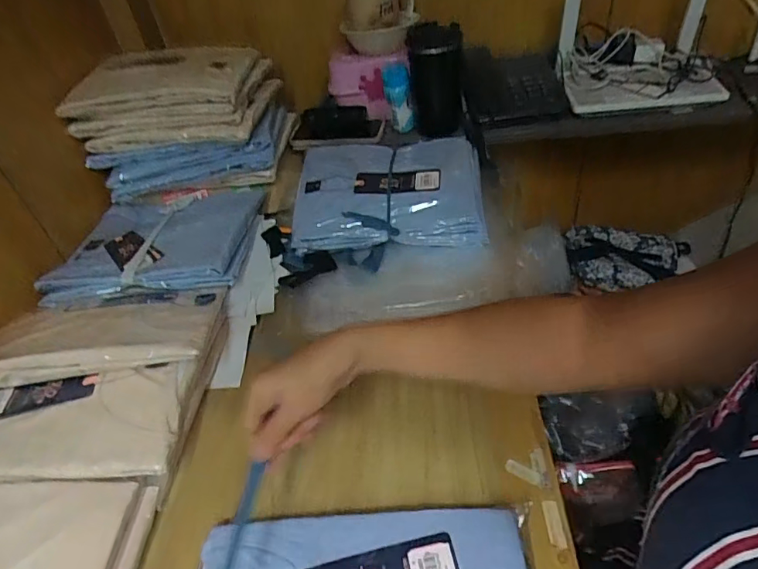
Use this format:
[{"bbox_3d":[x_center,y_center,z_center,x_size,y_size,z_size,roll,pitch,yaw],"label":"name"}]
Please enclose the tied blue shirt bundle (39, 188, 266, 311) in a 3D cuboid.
[{"bbox_3d":[-0.311,-0.062,0.691,0.268,0.048,0.226,-8,40,2],"label":"tied blue shirt bundle"}]

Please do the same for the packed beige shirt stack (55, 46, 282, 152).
[{"bbox_3d":[-0.314,-0.298,0.752,0.268,0.086,0.181,-3,41,7],"label":"packed beige shirt stack"}]

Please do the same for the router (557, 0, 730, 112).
[{"bbox_3d":[0.414,-0.374,0.753,0.232,0.140,0.143,-2,41,8],"label":"router"}]

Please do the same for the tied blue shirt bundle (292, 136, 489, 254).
[{"bbox_3d":[0.014,-0.127,0.706,0.267,0.074,0.227,-4,41,6],"label":"tied blue shirt bundle"}]

